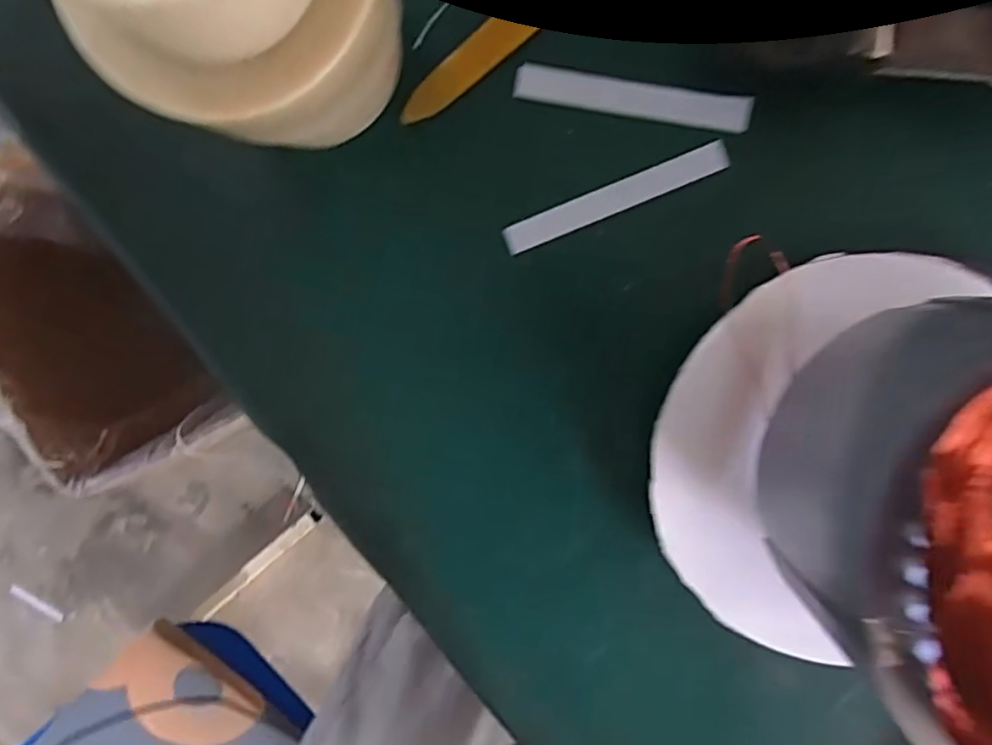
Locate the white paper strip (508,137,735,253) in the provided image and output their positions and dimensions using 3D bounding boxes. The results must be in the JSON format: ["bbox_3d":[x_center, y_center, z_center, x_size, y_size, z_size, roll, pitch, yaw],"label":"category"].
[{"bbox_3d":[0.058,-0.085,0.319,0.111,0.004,0.015,-21,95,6],"label":"white paper strip"}]

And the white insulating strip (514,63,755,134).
[{"bbox_3d":[0.065,-0.132,0.313,0.111,0.006,0.016,11,97,3],"label":"white insulating strip"}]

